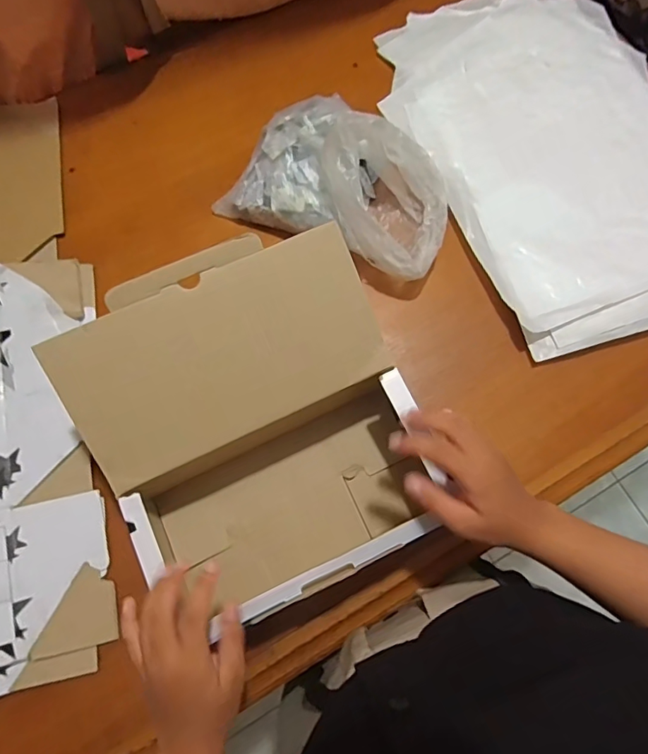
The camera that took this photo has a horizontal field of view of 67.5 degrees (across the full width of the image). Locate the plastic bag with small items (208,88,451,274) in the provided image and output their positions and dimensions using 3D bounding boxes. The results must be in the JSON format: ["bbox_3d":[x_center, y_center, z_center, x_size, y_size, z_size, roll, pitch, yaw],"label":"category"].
[{"bbox_3d":[0.022,-0.229,0.557,0.264,0.099,0.149,26,78,5],"label":"plastic bag with small items"}]

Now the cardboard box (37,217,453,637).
[{"bbox_3d":[-0.054,0.059,0.463,0.276,0.180,0.298,-26,76,-5],"label":"cardboard box"}]

